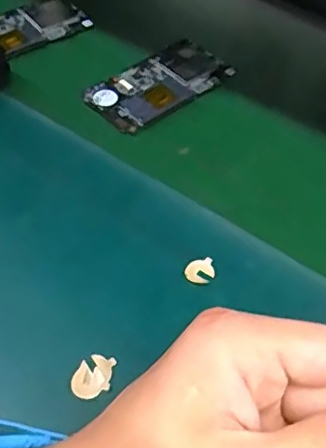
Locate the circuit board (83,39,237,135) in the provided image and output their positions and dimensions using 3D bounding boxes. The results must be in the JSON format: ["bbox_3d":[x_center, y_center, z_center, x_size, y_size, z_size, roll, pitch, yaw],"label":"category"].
[{"bbox_3d":[-0.001,-0.120,0.481,0.123,0.006,0.067,-35,61,-26],"label":"circuit board"}]

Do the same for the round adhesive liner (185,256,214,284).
[{"bbox_3d":[0.023,0.029,0.349,0.018,0.004,0.016,-8,52,-8],"label":"round adhesive liner"}]

